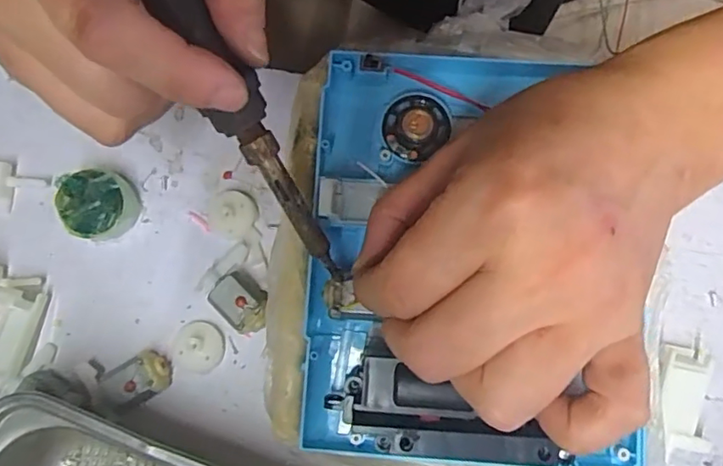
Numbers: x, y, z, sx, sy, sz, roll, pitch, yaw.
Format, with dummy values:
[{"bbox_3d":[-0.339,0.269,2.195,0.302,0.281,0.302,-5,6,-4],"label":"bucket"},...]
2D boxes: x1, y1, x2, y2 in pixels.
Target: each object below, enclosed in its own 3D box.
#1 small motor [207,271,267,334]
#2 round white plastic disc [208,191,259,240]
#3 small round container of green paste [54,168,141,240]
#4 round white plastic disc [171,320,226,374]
[{"bbox_3d":[-0.055,0.032,0.259,0.028,0.014,0.020,44,85,8],"label":"small motor"},{"bbox_3d":[-0.063,-0.009,0.271,0.024,0.007,0.023,0,81,2],"label":"round white plastic disc"},{"bbox_3d":[-0.126,-0.013,0.268,0.033,0.019,0.032,0,81,2],"label":"small round container of green paste"},{"bbox_3d":[-0.076,0.053,0.262,0.023,0.005,0.023,0,81,2],"label":"round white plastic disc"}]

